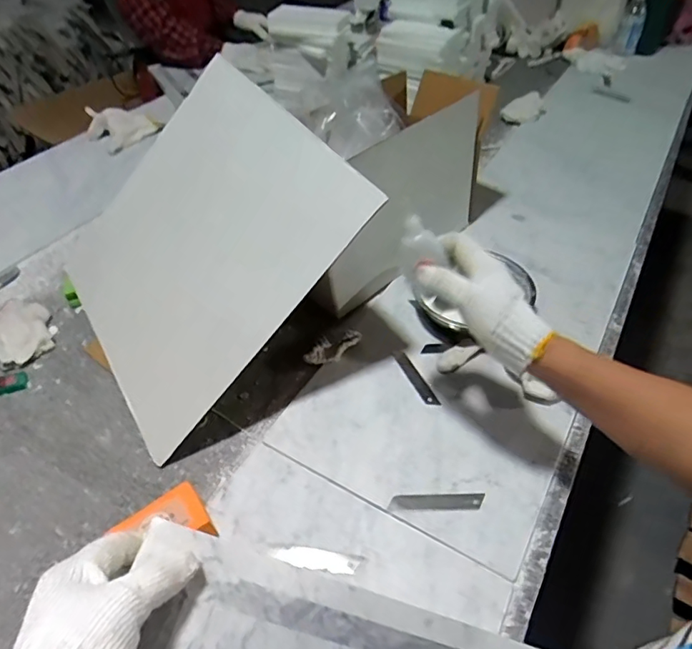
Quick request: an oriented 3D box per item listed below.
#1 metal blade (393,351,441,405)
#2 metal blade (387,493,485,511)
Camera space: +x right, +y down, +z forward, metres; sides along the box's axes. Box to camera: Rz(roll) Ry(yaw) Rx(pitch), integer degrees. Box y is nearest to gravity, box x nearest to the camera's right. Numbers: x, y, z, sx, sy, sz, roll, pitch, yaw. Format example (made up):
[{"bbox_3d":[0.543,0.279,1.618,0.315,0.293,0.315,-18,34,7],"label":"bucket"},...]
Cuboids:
[{"bbox_3d":[0.087,0.068,0.653,0.018,0.004,0.097,-12,44,-21],"label":"metal blade"},{"bbox_3d":[0.095,0.186,0.535,0.099,0.004,0.016,-2,47,1],"label":"metal blade"}]

